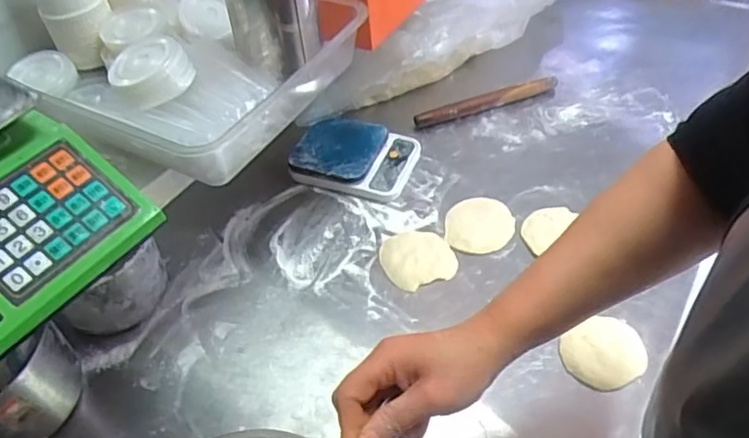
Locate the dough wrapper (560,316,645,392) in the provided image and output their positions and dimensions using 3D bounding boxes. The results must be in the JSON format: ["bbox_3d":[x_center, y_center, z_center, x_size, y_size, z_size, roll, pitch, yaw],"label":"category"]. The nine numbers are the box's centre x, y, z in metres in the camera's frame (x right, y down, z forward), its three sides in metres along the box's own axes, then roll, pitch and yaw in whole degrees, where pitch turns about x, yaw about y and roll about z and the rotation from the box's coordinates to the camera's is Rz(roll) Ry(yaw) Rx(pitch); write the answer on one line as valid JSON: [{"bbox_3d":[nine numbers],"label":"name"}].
[{"bbox_3d":[0.262,0.151,0.674,0.098,0.010,0.081,-26,49,-17],"label":"dough wrapper"}]

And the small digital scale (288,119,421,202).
[{"bbox_3d":[-0.028,-0.098,0.917,0.177,0.050,0.134,13,50,19],"label":"small digital scale"}]

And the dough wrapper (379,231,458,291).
[{"bbox_3d":[0.057,0.052,0.798,0.092,0.004,0.092,-7,52,9],"label":"dough wrapper"}]

